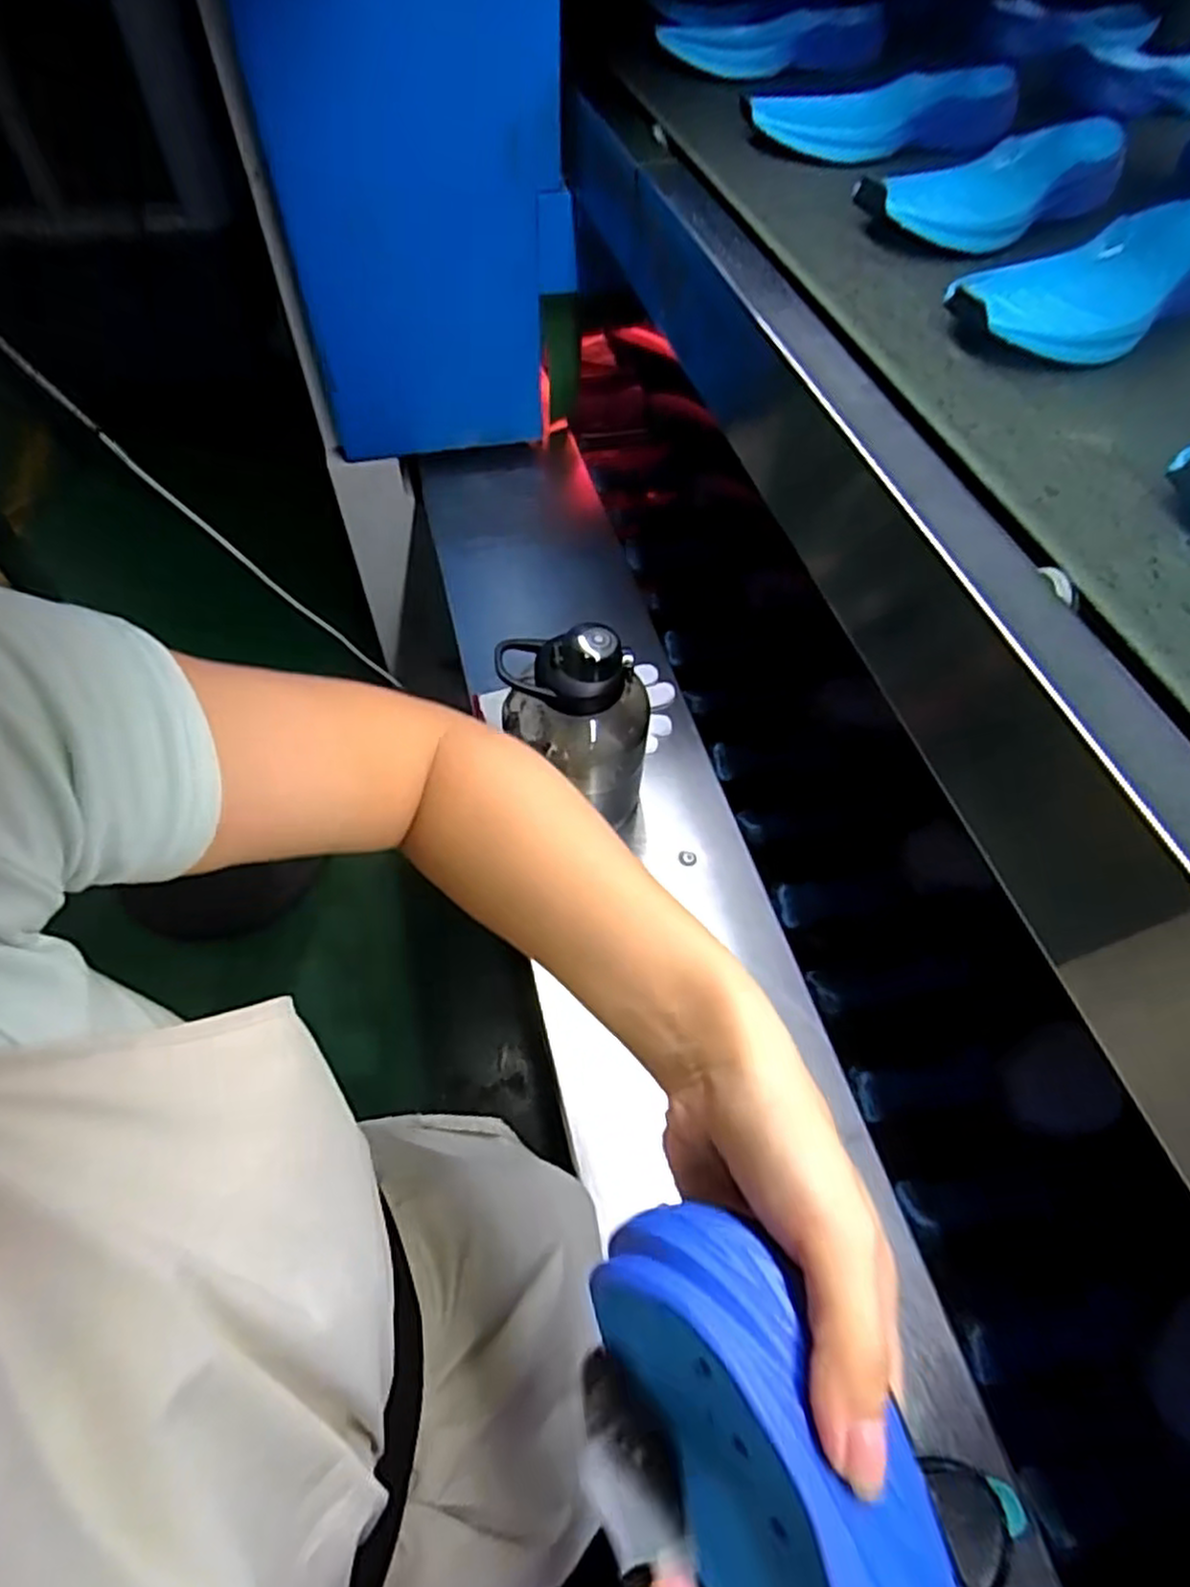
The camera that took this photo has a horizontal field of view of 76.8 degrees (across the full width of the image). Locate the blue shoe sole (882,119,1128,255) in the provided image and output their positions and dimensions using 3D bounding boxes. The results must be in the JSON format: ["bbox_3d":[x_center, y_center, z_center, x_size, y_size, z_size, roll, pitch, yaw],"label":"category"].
[{"bbox_3d":[0.333,-0.488,0.601,0.219,0.038,0.088,-33,60,-18],"label":"blue shoe sole"}]

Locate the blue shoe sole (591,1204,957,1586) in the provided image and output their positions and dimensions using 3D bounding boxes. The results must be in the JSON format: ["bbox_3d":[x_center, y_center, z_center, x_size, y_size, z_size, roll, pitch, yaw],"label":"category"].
[{"bbox_3d":[0.077,0.256,0.201,0.046,0.121,0.279,-15,63,-36],"label":"blue shoe sole"}]

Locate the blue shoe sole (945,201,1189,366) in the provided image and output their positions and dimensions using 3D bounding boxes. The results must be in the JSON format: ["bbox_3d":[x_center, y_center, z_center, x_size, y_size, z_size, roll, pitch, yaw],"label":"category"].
[{"bbox_3d":[0.355,-0.350,0.511,0.251,0.038,0.091,-30,60,-16],"label":"blue shoe sole"}]

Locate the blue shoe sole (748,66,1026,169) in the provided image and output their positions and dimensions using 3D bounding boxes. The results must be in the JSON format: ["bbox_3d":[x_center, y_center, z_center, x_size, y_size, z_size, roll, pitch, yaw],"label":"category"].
[{"bbox_3d":[0.270,-0.621,0.693,0.246,0.054,0.106,-29,59,-16],"label":"blue shoe sole"}]

